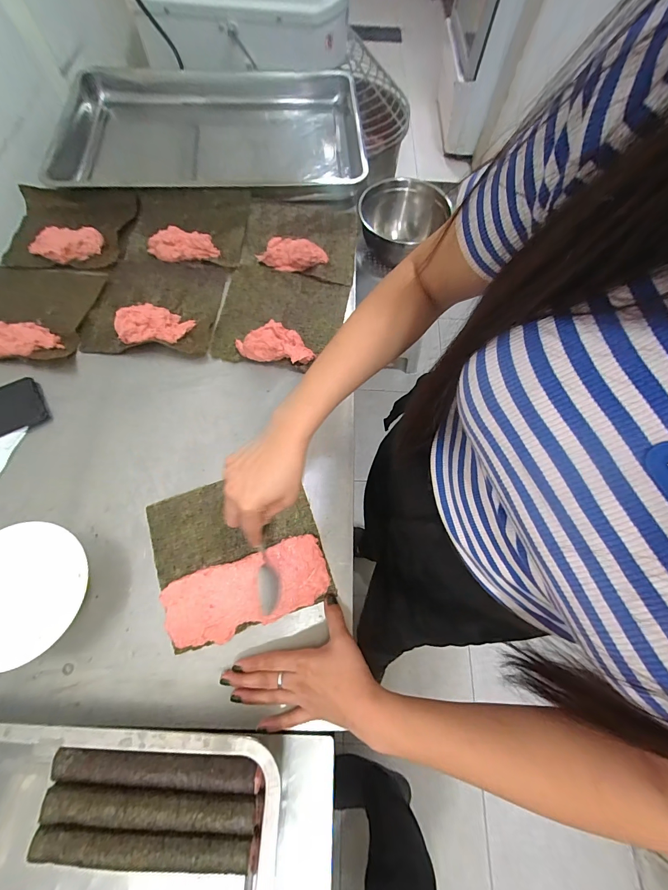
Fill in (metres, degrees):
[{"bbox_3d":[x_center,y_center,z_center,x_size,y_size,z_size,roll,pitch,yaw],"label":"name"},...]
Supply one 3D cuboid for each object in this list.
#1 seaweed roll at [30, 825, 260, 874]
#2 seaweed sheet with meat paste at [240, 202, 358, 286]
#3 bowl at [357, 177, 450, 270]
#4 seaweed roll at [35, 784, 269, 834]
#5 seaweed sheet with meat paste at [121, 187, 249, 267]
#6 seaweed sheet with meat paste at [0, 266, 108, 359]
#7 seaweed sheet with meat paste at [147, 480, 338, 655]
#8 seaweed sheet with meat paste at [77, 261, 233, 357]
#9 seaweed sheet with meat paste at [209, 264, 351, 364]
[{"bbox_3d":[-0.175,0.377,0.332,0.204,0.028,0.028,4,69,-1],"label":"seaweed roll"},{"bbox_3d":[-0.061,-0.388,0.639,0.201,0.033,0.194,5,69,0],"label":"seaweed sheet with meat paste"},{"bbox_3d":[0.215,-0.701,1.115,0.250,0.150,0.250,1,69,-2],"label":"bowl"},{"bbox_3d":[-0.172,0.348,0.339,0.200,0.032,0.029,4,69,0],"label":"seaweed roll"},{"bbox_3d":[-0.272,-0.397,0.633,0.213,0.033,0.152,3,69,-1],"label":"seaweed sheet with meat paste"},{"bbox_3d":[-0.499,-0.221,0.554,0.197,0.033,0.190,9,69,1],"label":"seaweed sheet with meat paste"},{"bbox_3d":[-0.120,0.129,0.435,0.197,0.013,0.181,-18,71,-9],"label":"seaweed sheet with meat paste"},{"bbox_3d":[-0.295,-0.235,0.567,0.203,0.031,0.189,6,69,0],"label":"seaweed sheet with meat paste"},{"bbox_3d":[-0.086,-0.218,0.568,0.199,0.035,0.187,7,69,1],"label":"seaweed sheet with meat paste"}]

